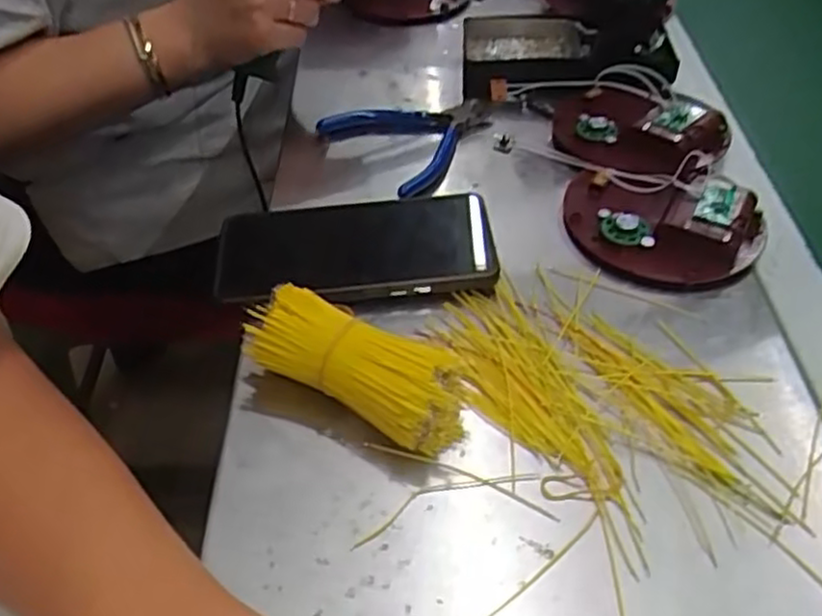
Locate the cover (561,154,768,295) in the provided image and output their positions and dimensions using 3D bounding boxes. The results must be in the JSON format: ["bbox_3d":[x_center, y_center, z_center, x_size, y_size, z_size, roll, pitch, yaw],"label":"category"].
[{"bbox_3d":[0.153,-0.056,0.443,0.111,0.025,0.098,3,48,4],"label":"cover"}]

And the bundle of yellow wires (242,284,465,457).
[{"bbox_3d":[-0.027,0.030,0.365,0.114,0.039,0.041,23,52,20],"label":"bundle of yellow wires"}]

